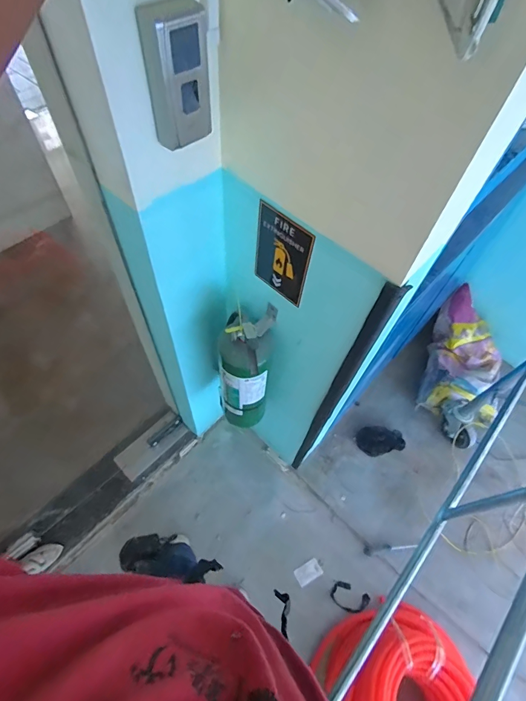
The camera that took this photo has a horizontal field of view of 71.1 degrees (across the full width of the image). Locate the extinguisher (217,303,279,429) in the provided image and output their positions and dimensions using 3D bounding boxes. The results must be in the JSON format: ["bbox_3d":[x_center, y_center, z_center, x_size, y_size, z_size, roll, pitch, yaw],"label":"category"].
[{"bbox_3d":[-0.048,0.068,1.011,0.125,0.476,0.153,11,58,2],"label":"extinguisher"}]

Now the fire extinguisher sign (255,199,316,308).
[{"bbox_3d":[0.034,-0.178,0.705,0.126,0.177,0.012,39,61,18],"label":"fire extinguisher sign"}]

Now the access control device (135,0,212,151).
[{"bbox_3d":[-0.111,-0.355,0.484,0.078,0.143,0.043,-39,69,-24],"label":"access control device"}]

